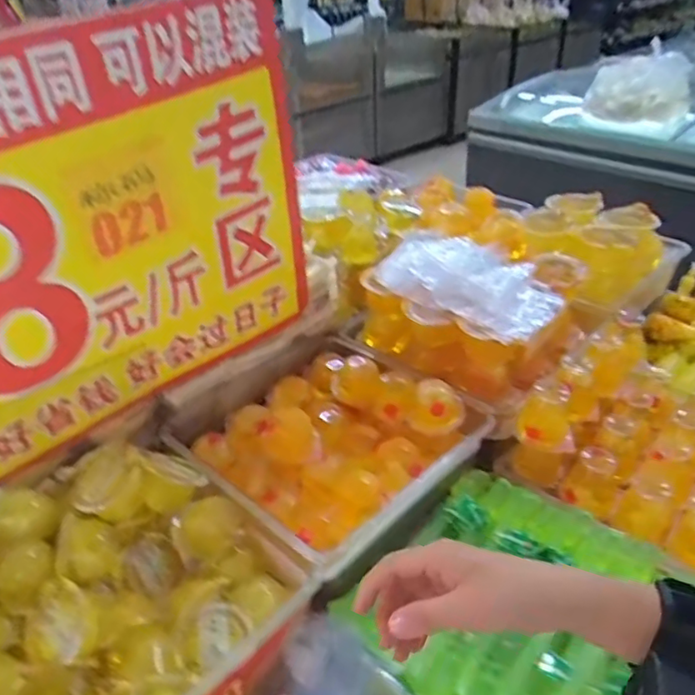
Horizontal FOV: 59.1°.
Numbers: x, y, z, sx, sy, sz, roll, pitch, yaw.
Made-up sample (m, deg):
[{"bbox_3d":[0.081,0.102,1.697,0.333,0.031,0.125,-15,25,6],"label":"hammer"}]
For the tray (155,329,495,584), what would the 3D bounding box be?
[{"bbox_3d":[-0.027,0.104,0.760,0.326,0.104,0.308,25,43,35],"label":"tray"}]

